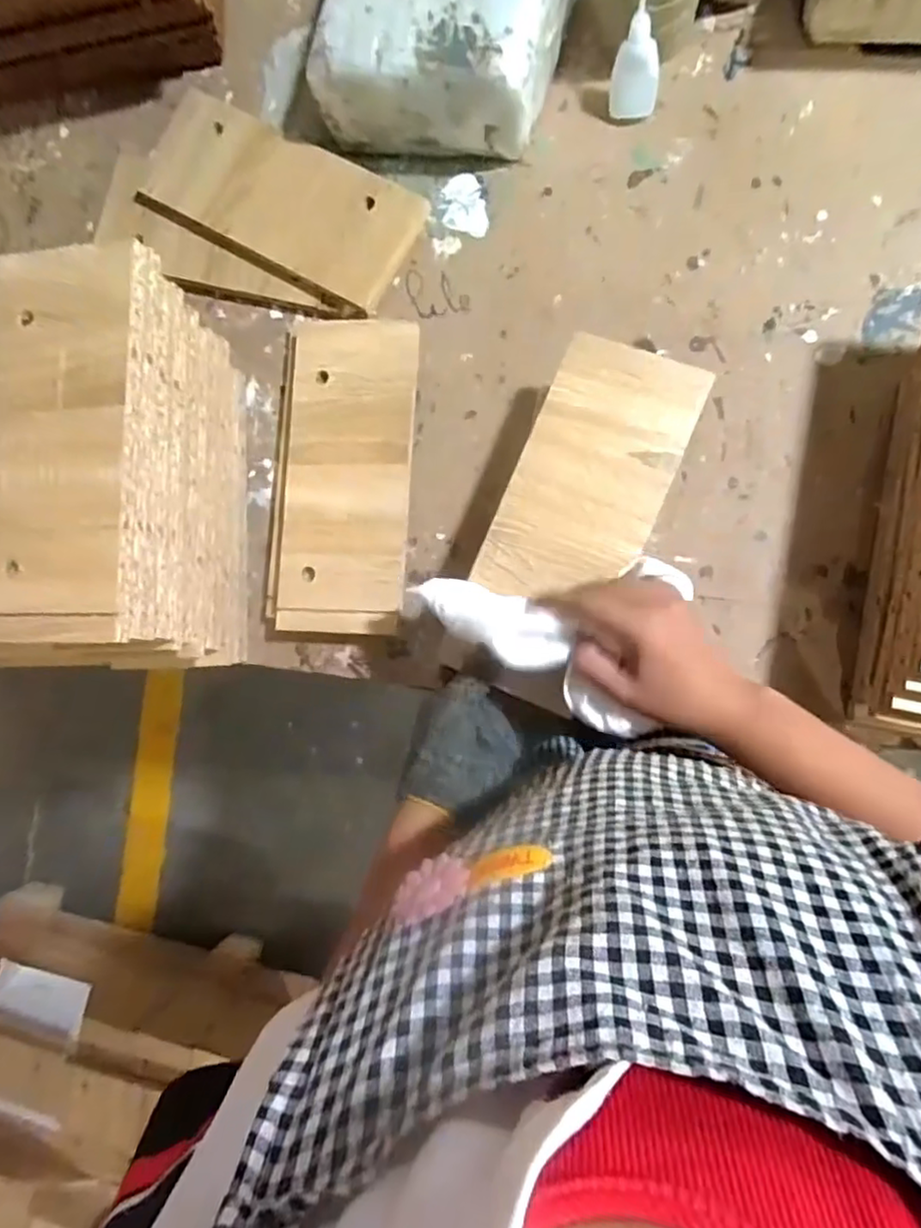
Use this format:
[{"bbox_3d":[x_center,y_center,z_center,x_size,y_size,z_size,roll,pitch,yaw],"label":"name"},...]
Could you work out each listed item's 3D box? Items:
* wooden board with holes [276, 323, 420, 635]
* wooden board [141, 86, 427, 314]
[{"bbox_3d":[-0.106,-0.128,0.601,0.118,0.012,0.288,2,85,7],"label":"wooden board with holes"},{"bbox_3d":[-0.180,-0.406,0.630,0.276,0.015,0.124,30,95,6],"label":"wooden board"}]

